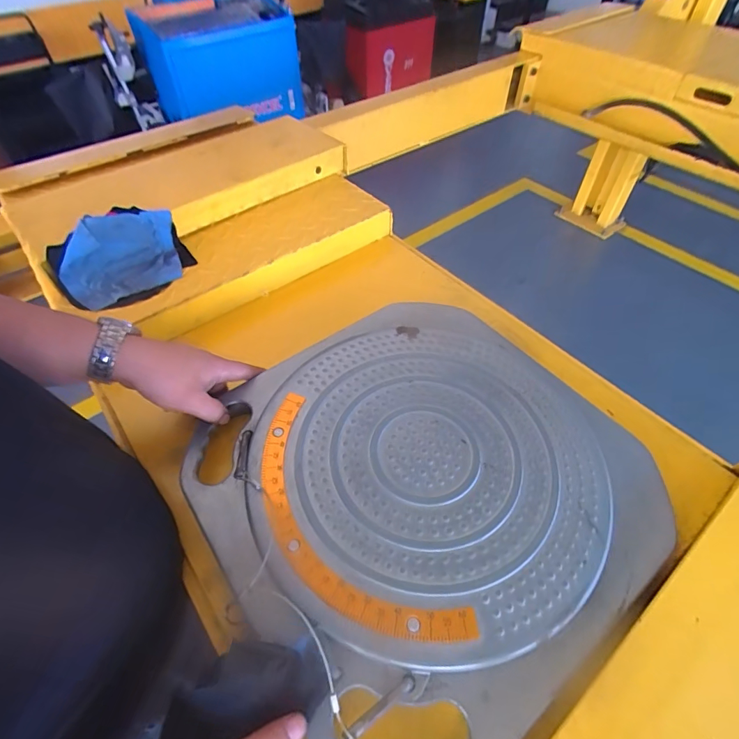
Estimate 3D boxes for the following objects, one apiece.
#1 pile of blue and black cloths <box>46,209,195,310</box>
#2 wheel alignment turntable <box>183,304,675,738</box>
[{"bbox_3d":[-0.319,-0.147,0.541,0.165,0.076,0.090,-38,60,-25],"label":"pile of blue and black cloths"},{"bbox_3d":[0.048,0.096,0.403,0.378,0.046,0.381,-31,61,-22],"label":"wheel alignment turntable"}]

